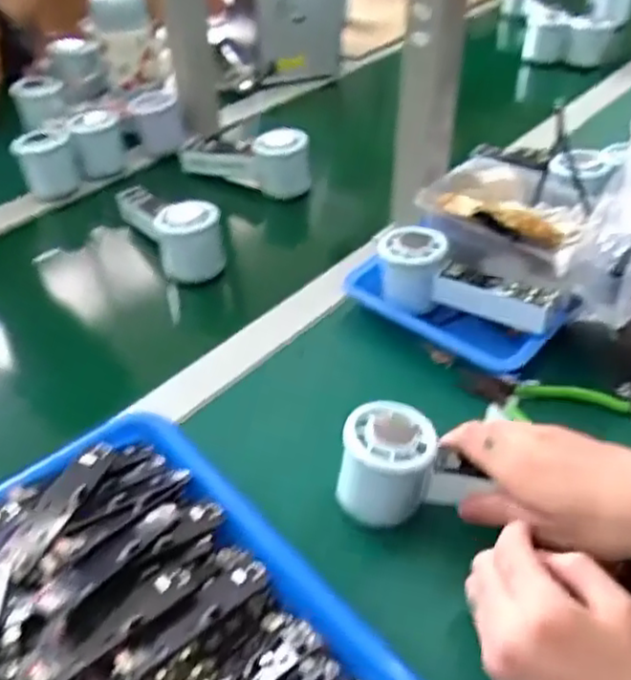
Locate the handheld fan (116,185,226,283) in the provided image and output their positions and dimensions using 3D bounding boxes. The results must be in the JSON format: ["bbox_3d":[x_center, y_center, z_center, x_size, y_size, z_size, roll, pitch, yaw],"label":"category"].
[{"bbox_3d":[-0.151,-0.117,0.649,0.143,0.066,0.059,31,51,31],"label":"handheld fan"}]

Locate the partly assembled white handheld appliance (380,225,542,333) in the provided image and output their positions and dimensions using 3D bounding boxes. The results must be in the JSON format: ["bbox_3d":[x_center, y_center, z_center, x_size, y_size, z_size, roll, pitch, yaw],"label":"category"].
[{"bbox_3d":[0.125,-0.045,0.572,0.151,0.062,0.051,19,46,22],"label":"partly assembled white handheld appliance"}]

